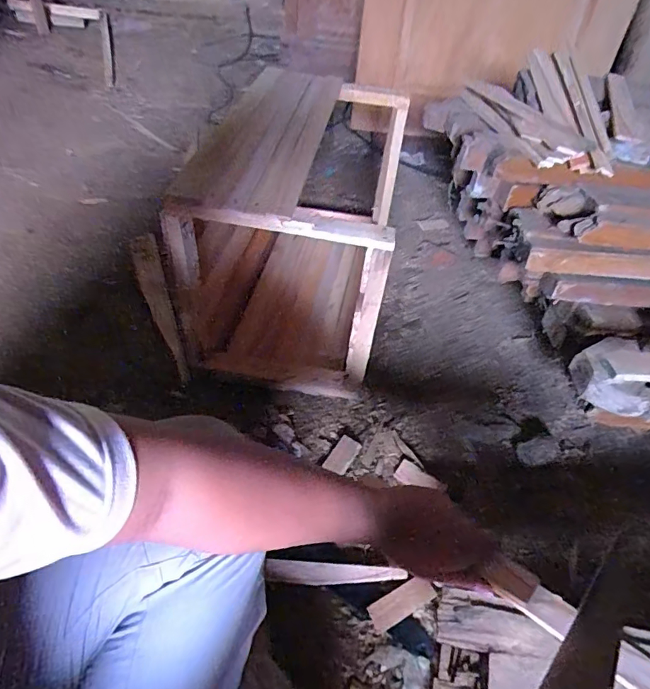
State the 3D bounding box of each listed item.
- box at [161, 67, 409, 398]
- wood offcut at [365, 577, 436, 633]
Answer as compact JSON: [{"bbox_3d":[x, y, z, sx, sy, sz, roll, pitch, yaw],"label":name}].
[{"bbox_3d":[-0.040,-0.208,0.841,0.312,0.381,0.490,10,50,3],"label":"box"},{"bbox_3d":[0.102,0.340,0.604,0.094,0.008,0.034,-20,55,-21],"label":"wood offcut"}]

